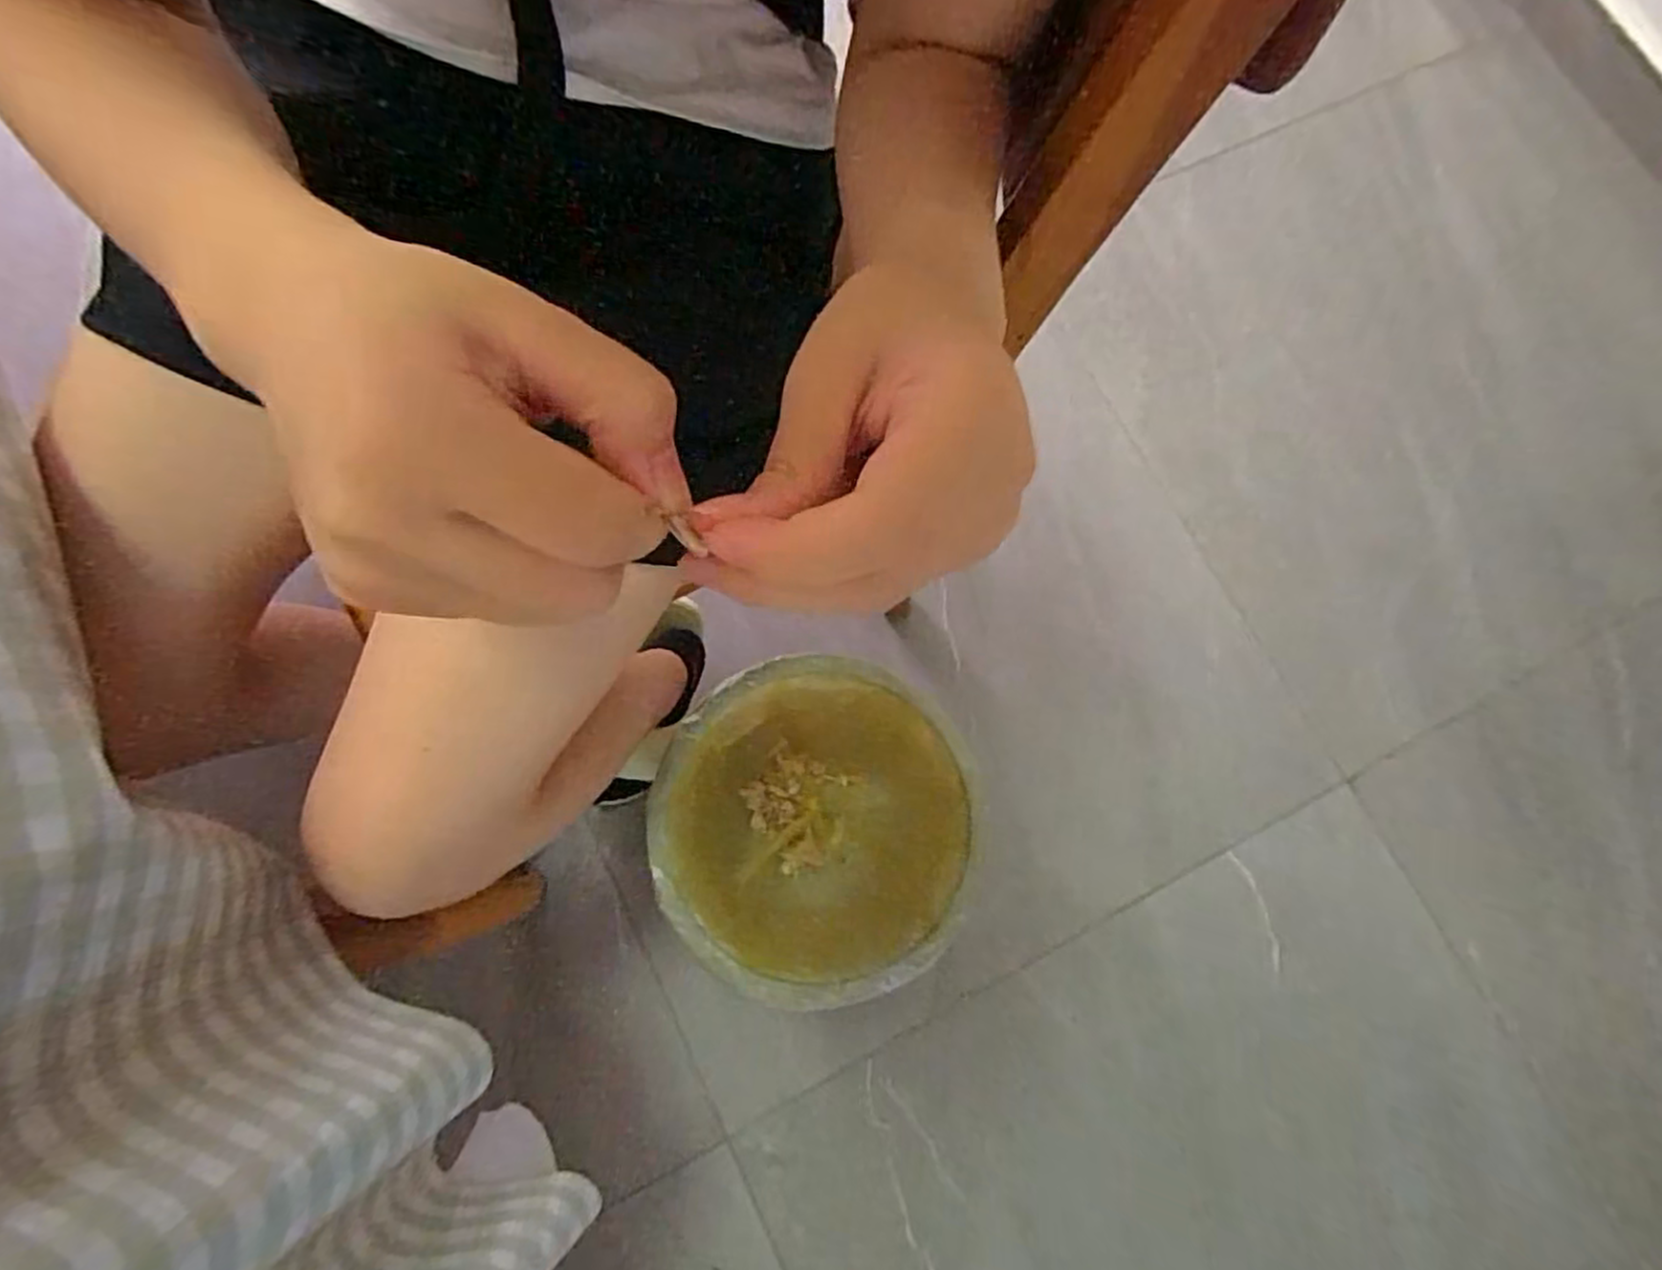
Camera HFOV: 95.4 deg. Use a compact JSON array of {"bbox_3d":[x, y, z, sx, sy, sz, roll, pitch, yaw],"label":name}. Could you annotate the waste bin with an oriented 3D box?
[{"bbox_3d":[-0.019,0.180,0.715,0.245,0.262,0.254,1,78,-3],"label":"waste bin"}]

